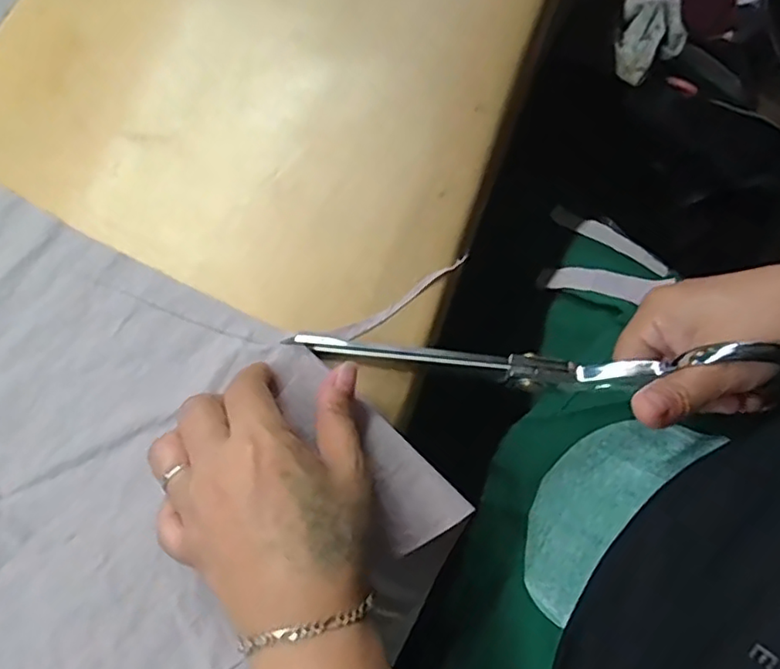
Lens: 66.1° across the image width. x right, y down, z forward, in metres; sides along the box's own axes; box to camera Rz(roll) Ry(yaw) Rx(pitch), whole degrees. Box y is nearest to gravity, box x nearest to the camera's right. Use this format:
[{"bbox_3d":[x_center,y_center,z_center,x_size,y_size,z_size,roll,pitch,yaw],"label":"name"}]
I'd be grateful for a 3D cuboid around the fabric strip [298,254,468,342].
[{"bbox_3d":[0.001,-0.016,0.318,0.097,0.004,0.014,-26,95,-12],"label":"fabric strip"}]

